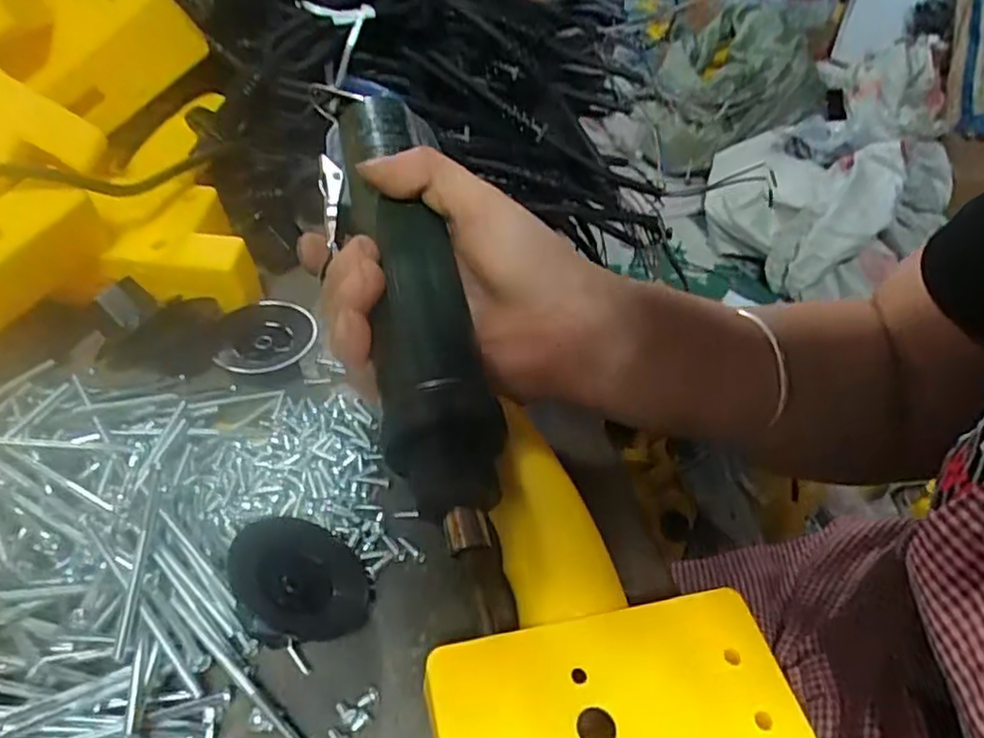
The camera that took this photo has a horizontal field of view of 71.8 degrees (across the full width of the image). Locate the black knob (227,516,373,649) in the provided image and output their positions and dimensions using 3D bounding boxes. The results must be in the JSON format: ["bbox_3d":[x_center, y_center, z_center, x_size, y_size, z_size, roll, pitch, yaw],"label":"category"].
[{"bbox_3d":[-0.063,0.072,0.232,0.051,0.021,0.046,16,39,-33],"label":"black knob"}]

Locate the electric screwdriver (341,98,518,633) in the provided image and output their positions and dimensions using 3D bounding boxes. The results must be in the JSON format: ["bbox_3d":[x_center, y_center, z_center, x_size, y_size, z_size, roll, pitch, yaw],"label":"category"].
[{"bbox_3d":[-0.028,-0.020,0.258,0.041,0.035,0.232,-8,58,-14],"label":"electric screwdriver"}]

